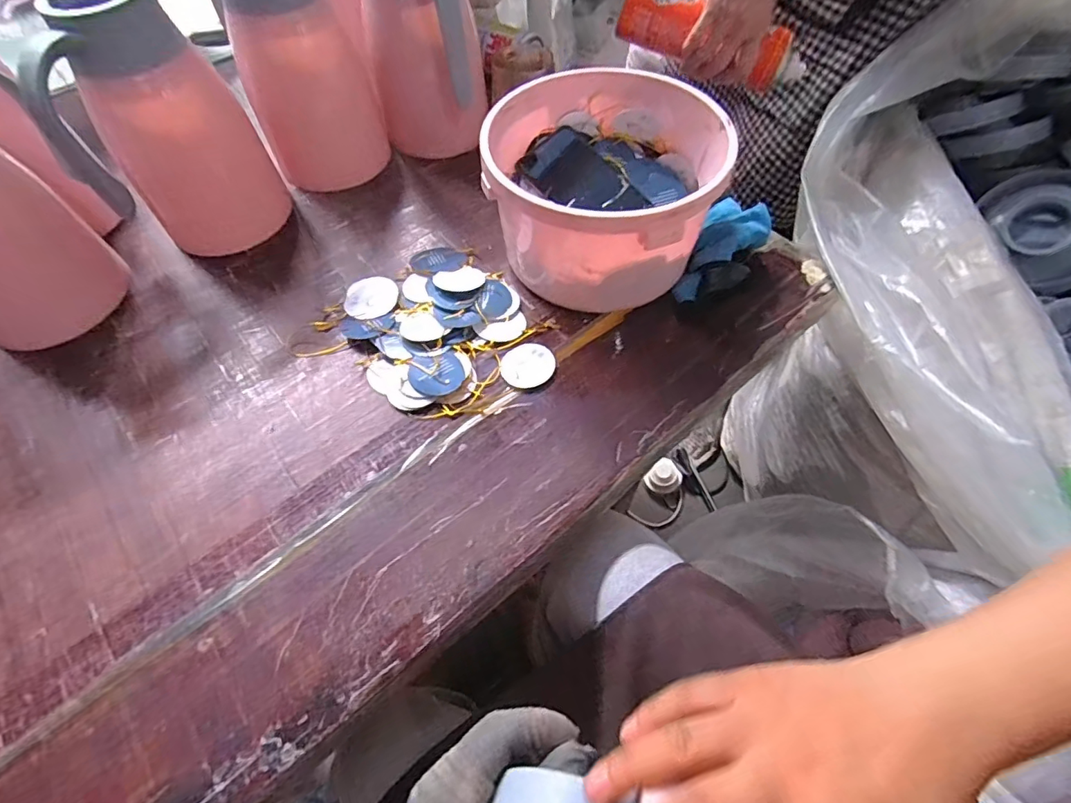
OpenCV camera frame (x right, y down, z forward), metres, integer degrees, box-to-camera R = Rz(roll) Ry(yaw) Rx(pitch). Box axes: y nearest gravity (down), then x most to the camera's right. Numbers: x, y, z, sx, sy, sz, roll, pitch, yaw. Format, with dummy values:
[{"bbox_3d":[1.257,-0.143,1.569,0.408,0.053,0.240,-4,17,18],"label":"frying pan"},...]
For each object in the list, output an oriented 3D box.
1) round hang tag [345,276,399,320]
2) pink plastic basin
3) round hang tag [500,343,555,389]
[{"bbox_3d":[-0.171,-0.108,0.538,0.055,0.005,0.060,-1,58,2],"label":"round hang tag"},{"bbox_3d":[0.068,-0.205,0.516,0.208,0.138,0.216,-1,58,2],"label":"pink plastic basin"},{"bbox_3d":[-0.007,-0.034,0.489,0.051,0.004,0.046,-40,65,-21],"label":"round hang tag"}]

